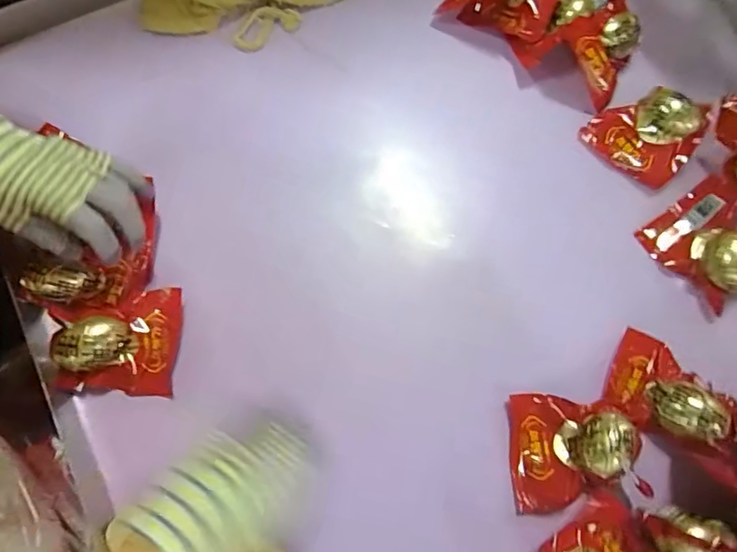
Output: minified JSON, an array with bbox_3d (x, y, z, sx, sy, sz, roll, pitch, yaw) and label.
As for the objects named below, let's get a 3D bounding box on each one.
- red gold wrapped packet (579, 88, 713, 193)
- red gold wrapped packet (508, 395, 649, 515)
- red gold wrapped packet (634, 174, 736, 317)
[{"bbox_3d":[0.279,-0.148,0.519,0.097,0.035,0.084,34,76,8],"label":"red gold wrapped packet"},{"bbox_3d":[0.177,0.151,0.436,0.098,0.037,0.096,0,74,-2],"label":"red gold wrapped packet"},{"bbox_3d":[0.331,-0.030,0.488,0.096,0.030,0.104,-33,78,-10],"label":"red gold wrapped packet"}]

